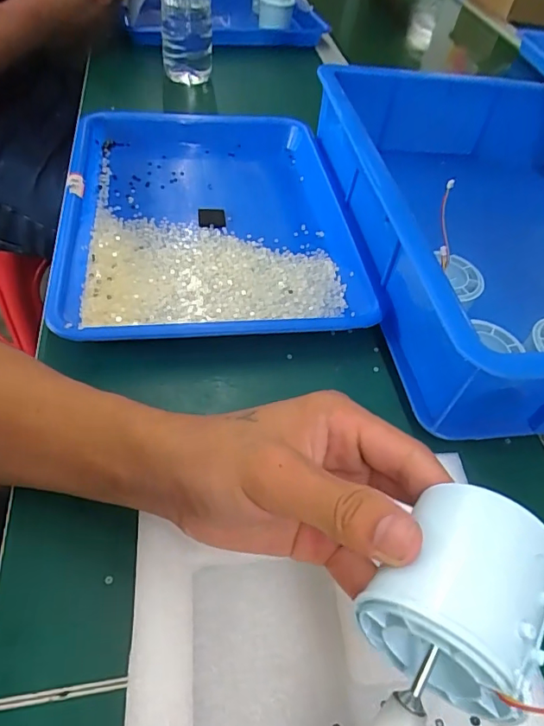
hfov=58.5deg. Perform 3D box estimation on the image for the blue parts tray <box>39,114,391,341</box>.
[{"bbox_3d":[-0.059,-0.143,0.454,0.250,0.032,0.311,-4,52,-9],"label":"blue parts tray"}]

